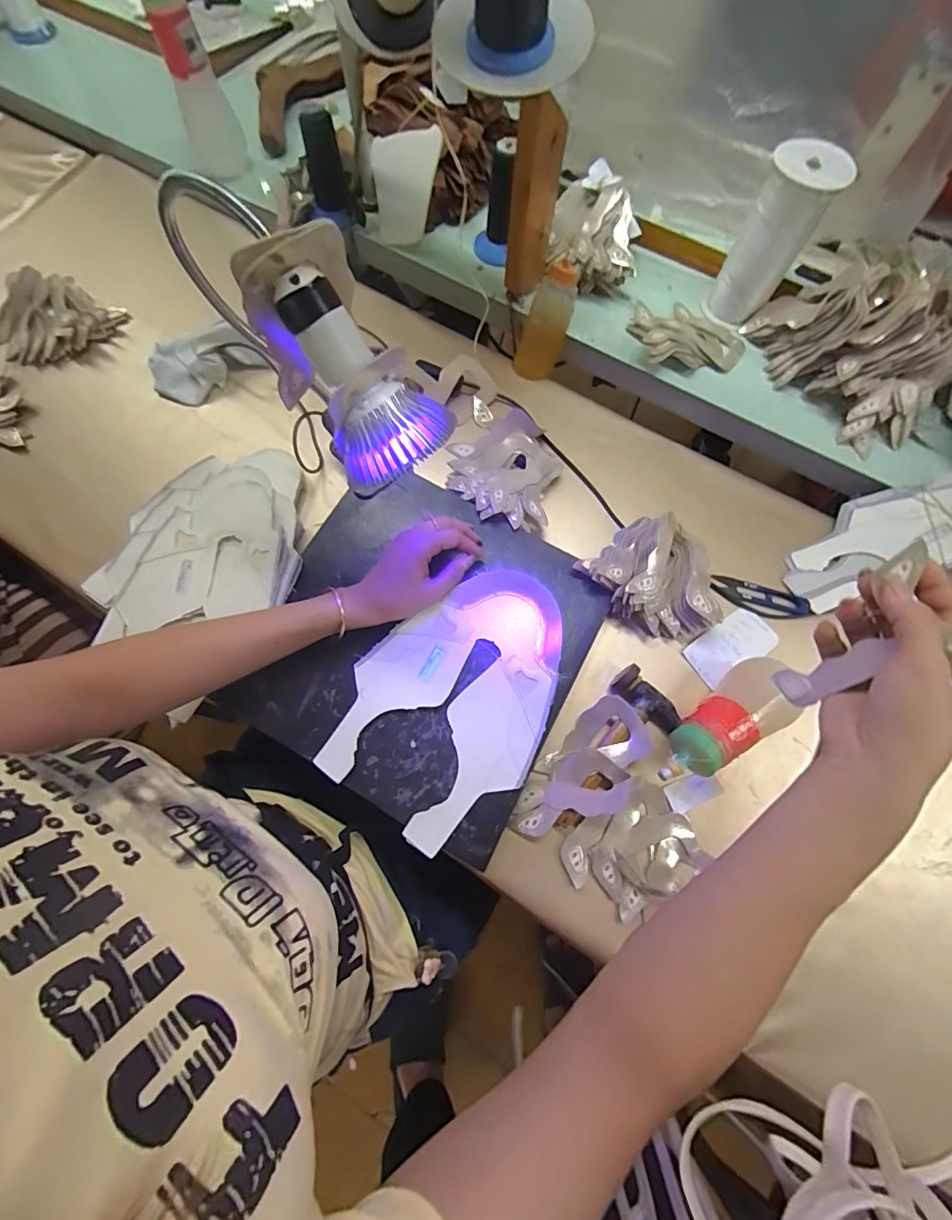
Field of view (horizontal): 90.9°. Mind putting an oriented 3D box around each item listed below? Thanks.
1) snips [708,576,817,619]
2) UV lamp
[{"bbox_3d":[0.310,-0.013,0.507,0.102,0.010,0.032,17,73,5],"label":"snips"},{"bbox_3d":[-0.108,-0.173,0.323,0.078,0.140,0.198,-44,100,-13],"label":"UV lamp"}]

